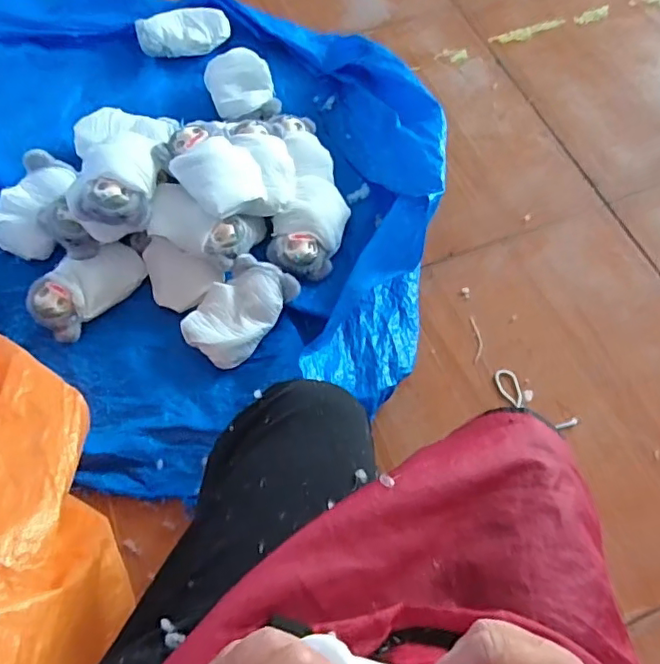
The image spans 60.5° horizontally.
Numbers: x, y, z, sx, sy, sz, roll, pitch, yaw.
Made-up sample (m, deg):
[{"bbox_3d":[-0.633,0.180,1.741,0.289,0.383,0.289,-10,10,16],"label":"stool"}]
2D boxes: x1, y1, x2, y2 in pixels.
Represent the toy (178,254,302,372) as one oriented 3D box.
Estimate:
[{"bbox_3d":[-0.146,-0.037,0.903,0.115,0.062,0.176,35,70,14],"label":"toy"}]

